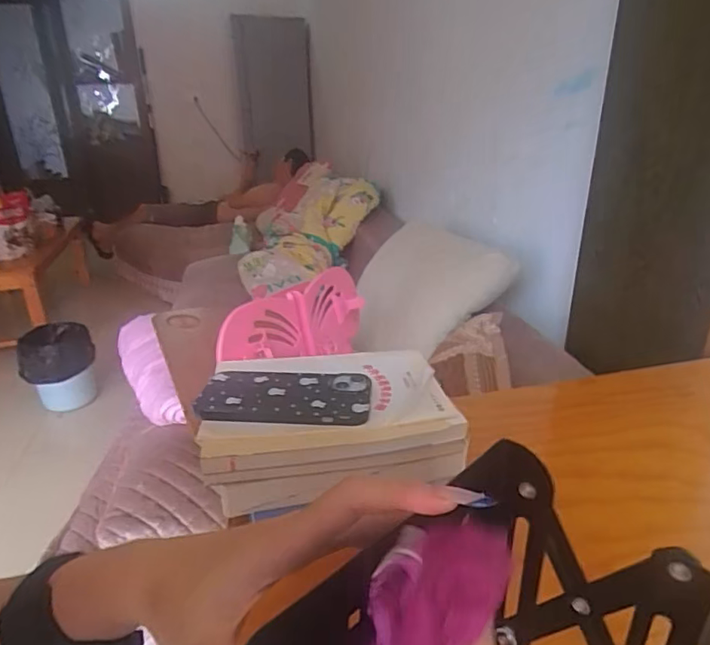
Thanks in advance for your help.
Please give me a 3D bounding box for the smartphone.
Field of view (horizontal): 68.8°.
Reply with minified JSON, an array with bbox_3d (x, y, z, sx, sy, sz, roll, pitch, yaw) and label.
[{"bbox_3d":[-0.061,0.064,0.453,0.147,0.008,0.075,1,24,5],"label":"smartphone"}]

